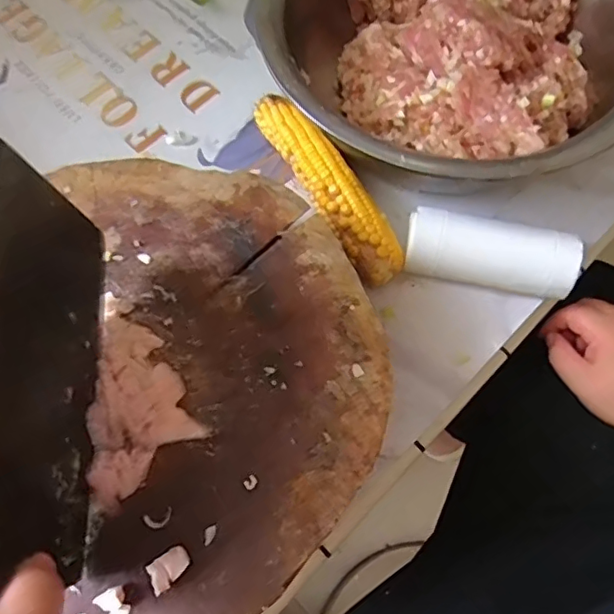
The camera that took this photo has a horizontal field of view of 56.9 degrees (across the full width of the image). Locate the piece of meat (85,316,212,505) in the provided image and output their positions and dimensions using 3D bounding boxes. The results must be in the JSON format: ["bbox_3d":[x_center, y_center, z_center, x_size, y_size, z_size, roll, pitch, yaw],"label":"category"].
[{"bbox_3d":[-0.105,0.052,0.321,0.065,0.020,0.091,-31,72,-10],"label":"piece of meat"}]

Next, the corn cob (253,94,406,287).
[{"bbox_3d":[0.016,-0.097,0.458,0.037,0.043,0.183,-29,71,-10],"label":"corn cob"}]

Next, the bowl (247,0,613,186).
[{"bbox_3d":[0.111,-0.222,0.471,0.308,0.107,0.305,-33,72,-11],"label":"bowl"}]

